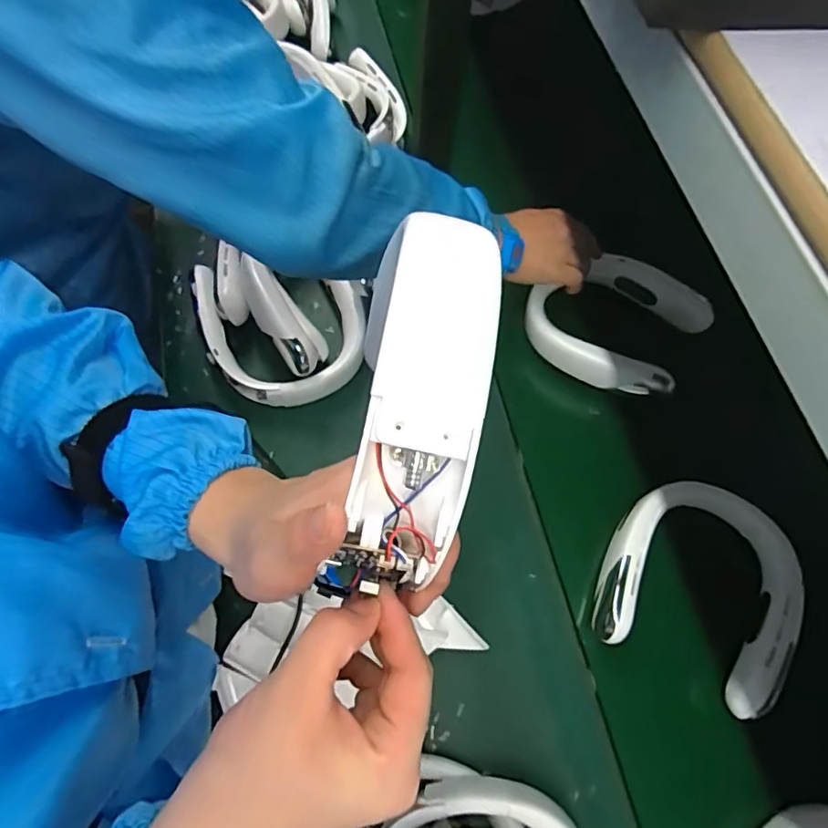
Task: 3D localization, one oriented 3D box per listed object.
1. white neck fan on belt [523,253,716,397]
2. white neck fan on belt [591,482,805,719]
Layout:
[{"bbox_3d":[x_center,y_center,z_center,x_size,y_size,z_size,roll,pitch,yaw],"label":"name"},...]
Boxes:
[{"bbox_3d":[0.248,-0.115,0.692,0.190,0.055,0.171,34,70,12],"label":"white neck fan on belt"},{"bbox_3d":[0.295,0.172,0.578,0.180,0.045,0.202,30,70,10],"label":"white neck fan on belt"}]

